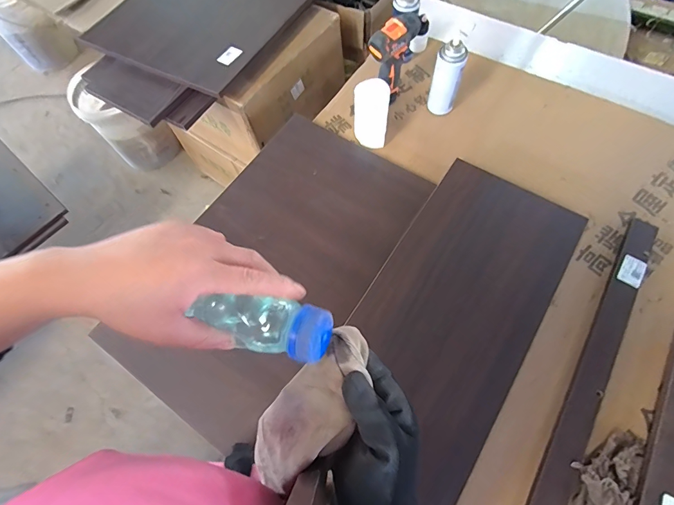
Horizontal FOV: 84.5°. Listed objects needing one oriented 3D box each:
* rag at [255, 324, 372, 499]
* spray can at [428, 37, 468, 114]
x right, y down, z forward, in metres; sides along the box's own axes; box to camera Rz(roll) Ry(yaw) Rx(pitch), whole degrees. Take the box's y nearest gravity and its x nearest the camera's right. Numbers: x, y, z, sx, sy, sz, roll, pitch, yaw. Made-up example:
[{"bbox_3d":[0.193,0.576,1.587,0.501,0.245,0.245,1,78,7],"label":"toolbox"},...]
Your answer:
[{"bbox_3d":[-0.025,0.135,0.296,0.060,0.035,0.157,34,100,19],"label":"rag"},{"bbox_3d":[0.262,-0.409,0.887,0.059,0.176,0.061,-1,65,3],"label":"spray can"}]

